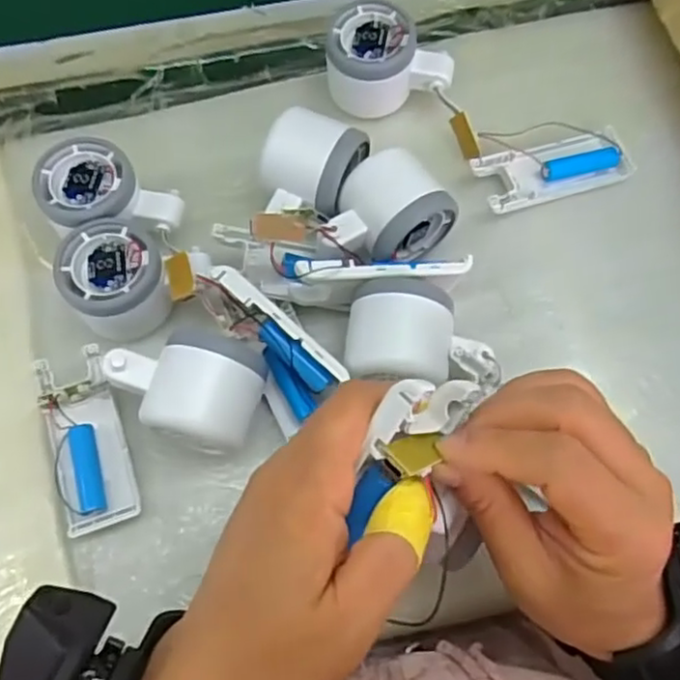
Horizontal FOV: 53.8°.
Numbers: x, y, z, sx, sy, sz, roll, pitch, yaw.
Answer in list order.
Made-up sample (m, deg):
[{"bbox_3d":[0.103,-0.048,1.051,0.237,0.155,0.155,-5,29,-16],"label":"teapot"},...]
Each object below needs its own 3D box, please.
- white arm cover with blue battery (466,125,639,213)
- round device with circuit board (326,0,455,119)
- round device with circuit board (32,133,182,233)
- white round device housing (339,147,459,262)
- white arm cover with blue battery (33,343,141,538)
[{"bbox_3d":[0.141,-0.112,0.445,0.101,0.017,0.039,-17,70,-7],"label":"white arm cover with blue battery"},{"bbox_3d":[0.032,-0.189,0.457,0.080,0.055,0.054,-6,69,-3],"label":"round device with circuit board"},{"bbox_3d":[-0.141,-0.089,0.420,0.079,0.050,0.059,-11,70,-5],"label":"round device with circuit board"},{"bbox_3d":[0.032,-0.080,0.415,0.055,0.045,0.058,-34,73,-12],"label":"white round device housing"},{"bbox_3d":[-0.144,0.054,0.376,0.039,0.017,0.102,-18,70,-7],"label":"white arm cover with blue battery"}]

